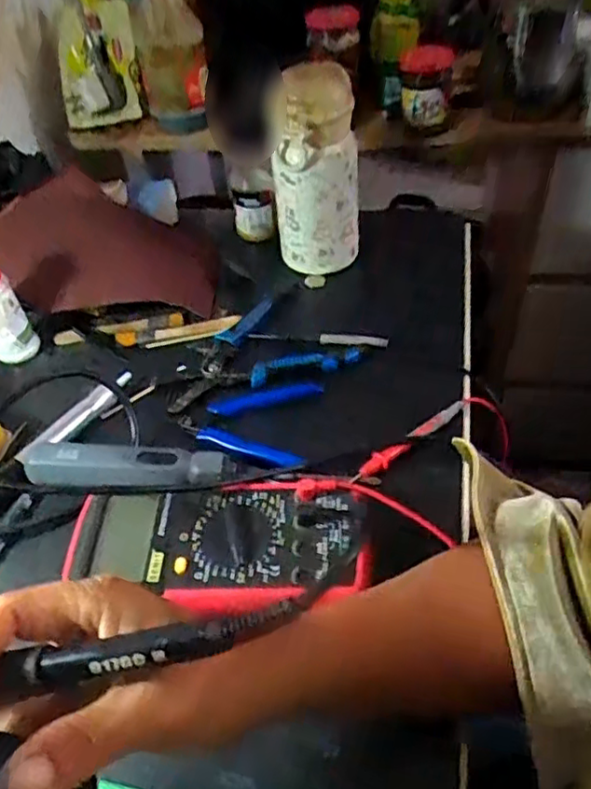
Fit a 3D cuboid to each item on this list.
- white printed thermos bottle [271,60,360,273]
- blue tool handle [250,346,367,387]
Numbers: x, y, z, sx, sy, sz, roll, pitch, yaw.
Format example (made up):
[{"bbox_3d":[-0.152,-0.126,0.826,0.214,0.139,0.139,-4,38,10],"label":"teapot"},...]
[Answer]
[{"bbox_3d":[0.019,-0.203,0.586,0.078,0.166,0.072,-8,47,-2],"label":"white printed thermos bottle"},{"bbox_3d":[0.013,-0.028,0.536,0.103,0.008,0.026,-10,47,-4],"label":"blue tool handle"}]

